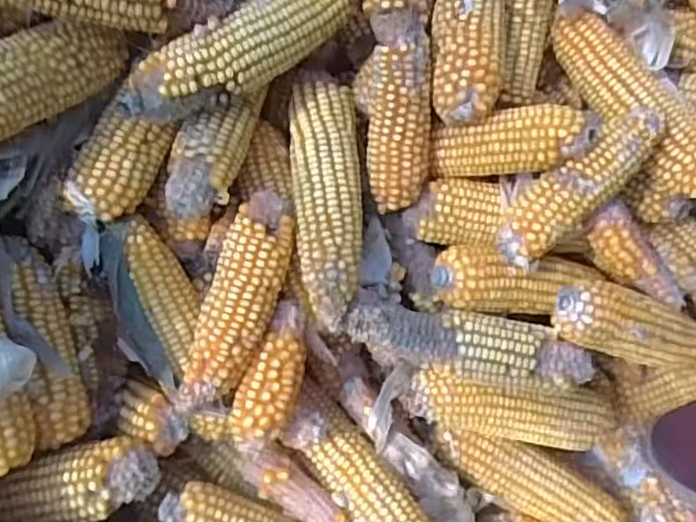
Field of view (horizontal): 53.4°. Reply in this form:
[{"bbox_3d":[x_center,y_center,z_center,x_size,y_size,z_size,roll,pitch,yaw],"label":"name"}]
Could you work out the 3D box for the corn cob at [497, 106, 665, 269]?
[{"bbox_3d":[0.160,-0.056,0.477,0.141,0.034,0.040,-42,61,-1],"label":"corn cob"}]

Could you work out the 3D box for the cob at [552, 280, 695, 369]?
[{"bbox_3d":[0.230,0.057,0.534,0.192,0.048,0.045,16,50,-30],"label":"cob"}]

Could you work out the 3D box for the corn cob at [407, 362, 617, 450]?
[{"bbox_3d":[0.129,0.110,0.520,0.180,0.049,0.041,13,54,-19],"label":"corn cob"}]

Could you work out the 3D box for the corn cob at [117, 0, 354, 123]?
[{"bbox_3d":[-0.064,-0.142,0.446,0.038,0.038,0.181,39,65,24],"label":"corn cob"}]

